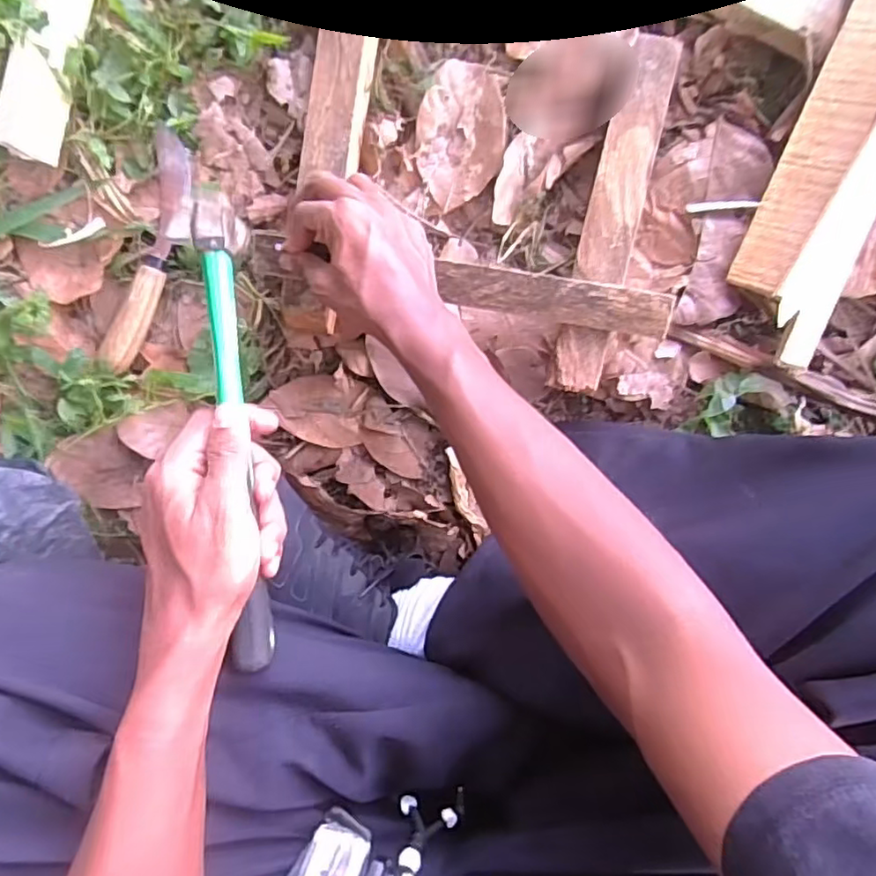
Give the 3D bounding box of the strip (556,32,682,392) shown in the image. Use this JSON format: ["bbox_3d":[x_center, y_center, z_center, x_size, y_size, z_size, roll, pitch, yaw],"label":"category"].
[{"bbox_3d":[0.132,-0.167,0.458,0.041,0.019,0.265,12,93,1],"label":"strip"}]

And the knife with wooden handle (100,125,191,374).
[{"bbox_3d":[-0.227,-0.147,0.483,0.032,0.017,0.191,15,93,1],"label":"knife with wooden handle"}]

